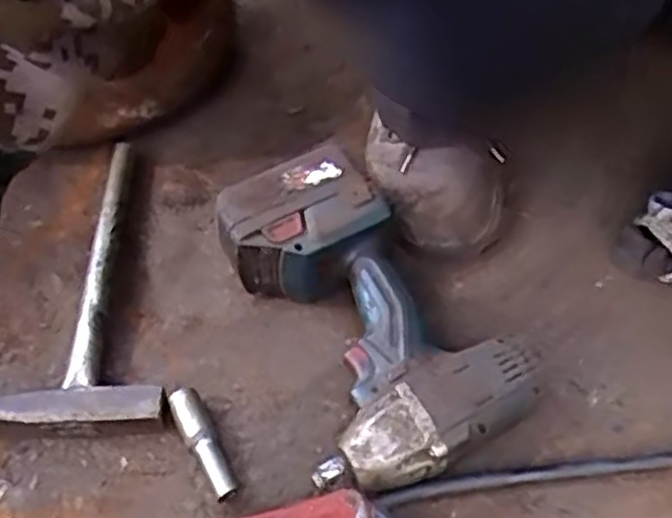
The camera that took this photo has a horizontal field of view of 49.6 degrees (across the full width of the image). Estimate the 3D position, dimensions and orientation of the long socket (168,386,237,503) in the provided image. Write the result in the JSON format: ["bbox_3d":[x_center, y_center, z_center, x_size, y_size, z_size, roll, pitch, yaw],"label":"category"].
[{"bbox_3d":[-0.087,0.122,0.480,0.021,0.023,0.078,-23,54,-16],"label":"long socket"}]

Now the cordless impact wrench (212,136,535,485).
[{"bbox_3d":[0.019,0.034,0.509,0.129,0.074,0.239,-24,59,-17],"label":"cordless impact wrench"}]

